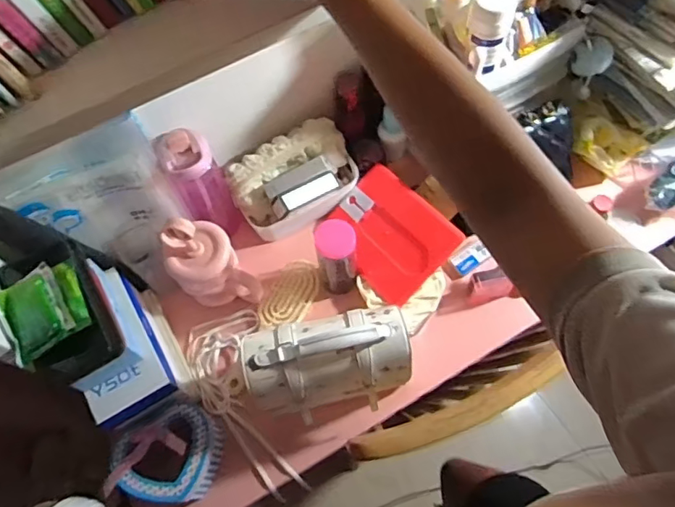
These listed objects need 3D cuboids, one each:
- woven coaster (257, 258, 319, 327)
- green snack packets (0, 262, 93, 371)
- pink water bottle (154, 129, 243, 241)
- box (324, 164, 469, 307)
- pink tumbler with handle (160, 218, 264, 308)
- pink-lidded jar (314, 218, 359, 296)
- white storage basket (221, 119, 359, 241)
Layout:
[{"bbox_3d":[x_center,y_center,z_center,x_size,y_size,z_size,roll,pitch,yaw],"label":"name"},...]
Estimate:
[{"bbox_3d":[-0.070,0.065,0.803,0.066,0.008,0.113,28,85,-7],"label":"woven coaster"},{"bbox_3d":[-0.313,0.060,0.551,0.082,0.026,0.089,-33,67,-12],"label":"green snack packets"},{"bbox_3d":[-0.195,-0.096,0.755,0.069,0.183,0.075,-23,66,-8],"label":"pink water bottle"},{"bbox_3d":[0.078,-0.032,0.811,0.147,0.023,0.191,-47,64,4],"label":"box"},{"bbox_3d":[-0.183,0.014,0.734,0.104,0.186,0.095,-25,66,-9],"label":"pink tumbler with handle"},{"bbox_3d":[0.000,0.003,0.737,0.052,0.117,0.054,-1,65,3],"label":"pink-lidded jar"},{"bbox_3d":[-0.065,-0.120,0.819,0.196,0.089,0.106,-30,67,-11],"label":"white storage basket"}]

